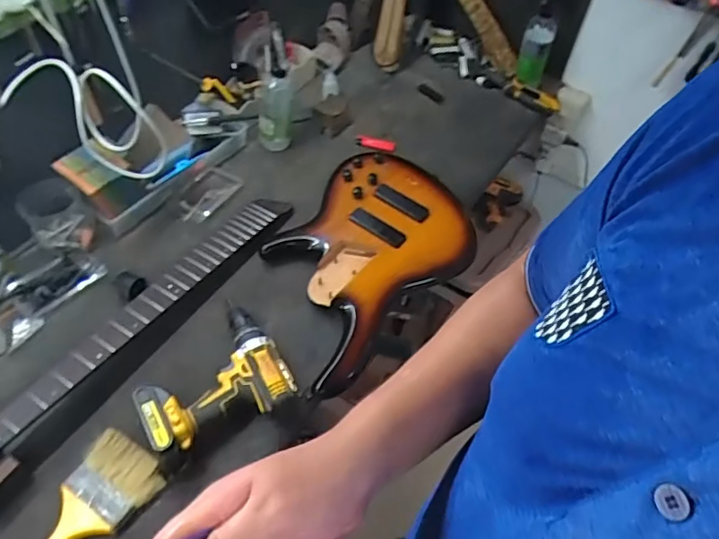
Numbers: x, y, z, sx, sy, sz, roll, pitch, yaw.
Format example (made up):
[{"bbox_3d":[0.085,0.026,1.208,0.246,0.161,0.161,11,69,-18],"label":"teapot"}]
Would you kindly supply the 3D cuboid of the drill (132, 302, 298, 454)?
[{"bbox_3d":[-0.212,0.156,0.767,0.204,0.070,0.187,-28,59,-22],"label":"drill"}]

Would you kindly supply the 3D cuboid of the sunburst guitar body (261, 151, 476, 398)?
[{"bbox_3d":[0.010,-0.034,0.937,0.284,0.049,0.482,31,57,19],"label":"sunburst guitar body"}]

